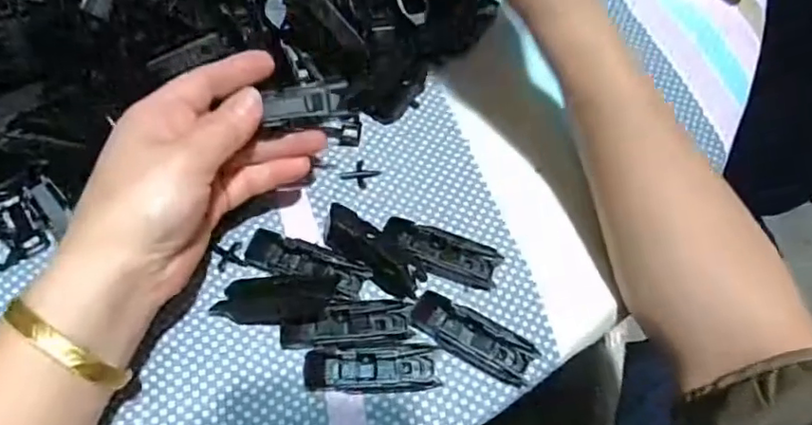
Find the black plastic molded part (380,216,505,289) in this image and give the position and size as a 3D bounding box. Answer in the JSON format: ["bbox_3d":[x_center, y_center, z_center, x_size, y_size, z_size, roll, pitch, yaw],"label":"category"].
[{"bbox_3d":[0.019,0.022,0.316,0.066,0.012,0.024,21,63,-7],"label":"black plastic molded part"}]

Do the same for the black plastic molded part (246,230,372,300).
[{"bbox_3d":[-0.054,0.028,0.311,0.067,0.012,0.020,20,64,7],"label":"black plastic molded part"}]

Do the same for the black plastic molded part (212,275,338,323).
[{"bbox_3d":[-0.069,0.046,0.307,0.063,0.008,0.027,2,63,-2],"label":"black plastic molded part"}]

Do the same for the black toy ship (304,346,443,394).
[{"bbox_3d":[-0.018,0.079,0.291,0.066,0.011,0.021,-1,63,-4],"label":"black toy ship"}]

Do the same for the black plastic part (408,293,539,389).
[{"bbox_3d":[0.035,0.065,0.300,0.066,0.013,0.022,29,65,11],"label":"black plastic part"}]

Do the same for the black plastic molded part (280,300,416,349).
[{"bbox_3d":[-0.030,0.058,0.299,0.068,0.011,0.020,-4,63,-5],"label":"black plastic molded part"}]

